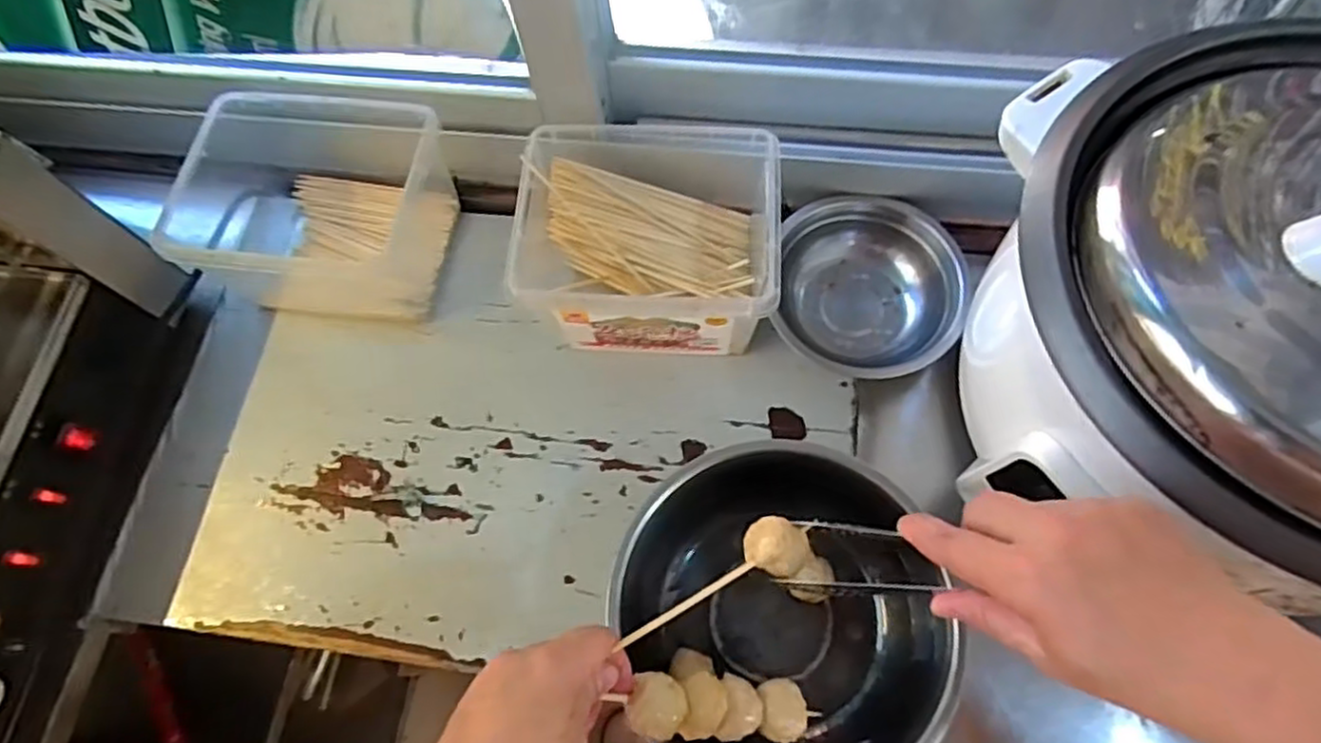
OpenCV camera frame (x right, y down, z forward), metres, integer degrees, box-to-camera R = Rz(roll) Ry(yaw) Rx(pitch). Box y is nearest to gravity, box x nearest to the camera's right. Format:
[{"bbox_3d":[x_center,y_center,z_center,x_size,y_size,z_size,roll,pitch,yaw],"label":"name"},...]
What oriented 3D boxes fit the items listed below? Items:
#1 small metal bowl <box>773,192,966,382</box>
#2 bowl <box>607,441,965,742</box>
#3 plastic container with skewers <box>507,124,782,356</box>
[{"bbox_3d":[0.175,-0.073,0.598,0.148,0.060,0.150,-1,69,3],"label":"small metal bowl"},{"bbox_3d":[0.076,0.170,0.494,0.196,0.088,0.203,-15,69,-3],"label":"bowl"},{"bbox_3d":[-0.006,-0.103,0.581,0.188,0.113,0.169,2,69,4],"label":"plastic container with skewers"}]

